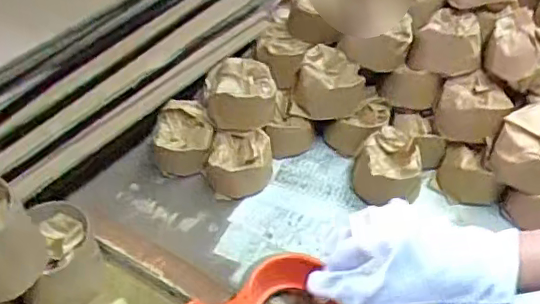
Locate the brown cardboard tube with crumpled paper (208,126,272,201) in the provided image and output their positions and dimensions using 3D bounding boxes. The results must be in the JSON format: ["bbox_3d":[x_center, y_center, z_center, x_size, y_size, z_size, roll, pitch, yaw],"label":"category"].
[{"bbox_3d":[-0.036,0.013,0.639,0.074,0.053,0.064,-1,45,0],"label":"brown cardboard tube with crumpled paper"}]

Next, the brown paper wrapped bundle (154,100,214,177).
[{"bbox_3d":[-0.102,-0.017,0.670,0.071,0.058,0.069,-3,45,-2],"label":"brown paper wrapped bundle"}]

